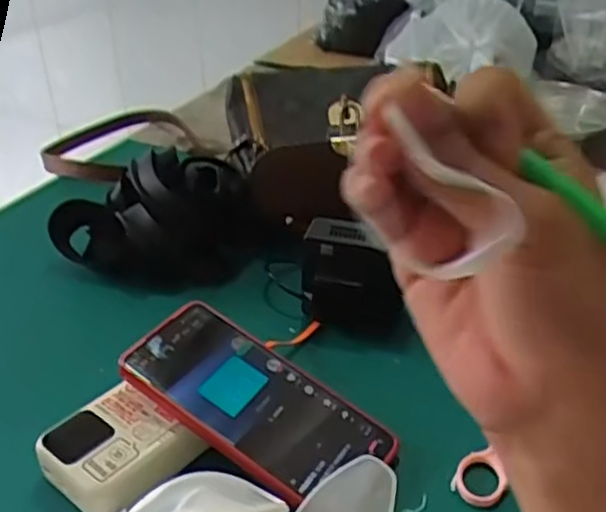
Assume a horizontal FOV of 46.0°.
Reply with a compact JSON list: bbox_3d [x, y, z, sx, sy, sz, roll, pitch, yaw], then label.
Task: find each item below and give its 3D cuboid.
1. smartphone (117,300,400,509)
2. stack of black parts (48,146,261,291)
[{"bbox_3d":[-0.030,0.089,0.432,0.160,0.009,0.077,31,46,17],"label":"smartphone"},{"bbox_3d":[-0.131,-0.037,0.616,0.157,0.078,0.104,15,36,25],"label":"stack of black parts"}]

